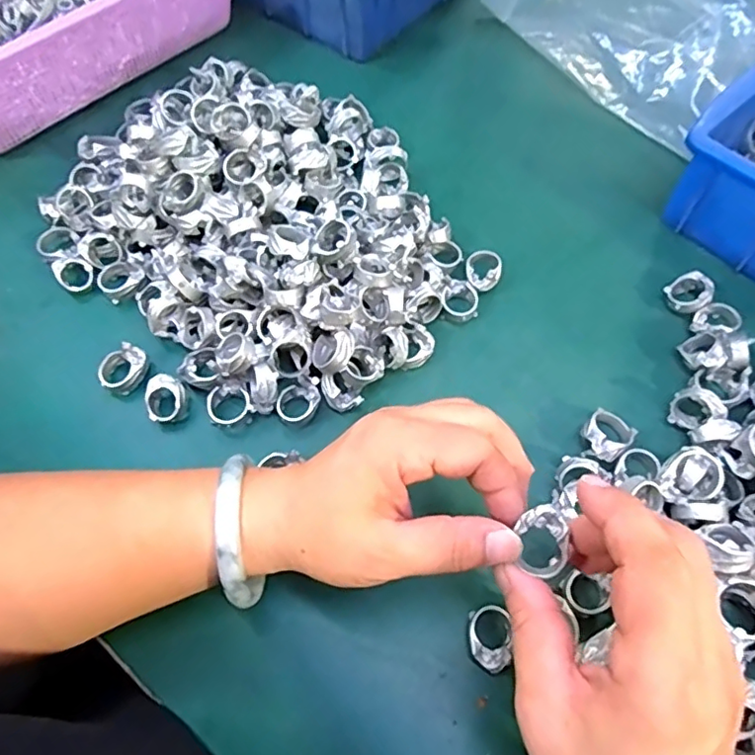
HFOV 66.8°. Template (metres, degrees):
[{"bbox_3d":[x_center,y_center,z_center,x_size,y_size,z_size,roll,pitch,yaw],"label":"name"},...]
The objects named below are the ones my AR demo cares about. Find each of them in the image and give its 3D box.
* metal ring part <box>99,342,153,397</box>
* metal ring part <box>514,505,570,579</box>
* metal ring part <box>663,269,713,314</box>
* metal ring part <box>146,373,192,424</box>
[{"bbox_3d":[-0.154,-0.005,0.349,0.030,0.012,0.023,-39,69,-15],"label":"metal ring part"},{"bbox_3d":[0.065,0.065,0.228,0.019,0.013,0.025,2,65,4],"label":"metal ring part"},{"bbox_3d":[0.199,-0.053,0.368,0.026,0.019,0.025,-39,68,-17],"label":"metal ring part"},{"bbox_3d":[-0.125,0.013,0.339,0.022,0.014,0.027,15,66,10],"label":"metal ring part"}]

